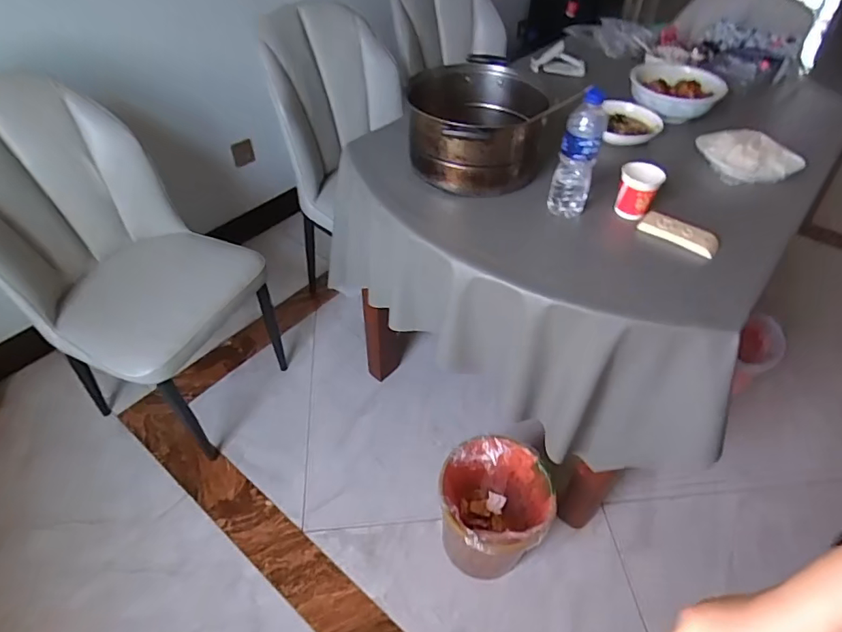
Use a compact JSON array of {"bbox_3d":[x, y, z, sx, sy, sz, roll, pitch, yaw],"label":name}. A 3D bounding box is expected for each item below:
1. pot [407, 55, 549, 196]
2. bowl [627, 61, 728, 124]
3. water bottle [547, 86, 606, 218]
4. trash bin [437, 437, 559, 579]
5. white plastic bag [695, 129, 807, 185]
[{"bbox_3d":[0.107,-0.363,0.970,0.246,0.159,0.288,2,47,1],"label":"pot"},{"bbox_3d":[0.620,-0.551,1.204,0.209,0.062,0.238,16,50,12],"label":"bowl"},{"bbox_3d":[0.274,-0.278,0.850,0.067,0.213,0.055,13,48,10],"label":"water bottle"},{"bbox_3d":[0.160,0.461,1.153,0.232,0.294,0.236,1,47,-1],"label":"trash bin"},{"bbox_3d":[0.678,-0.328,1.016,0.157,0.055,0.143,-3,49,-5],"label":"white plastic bag"}]

